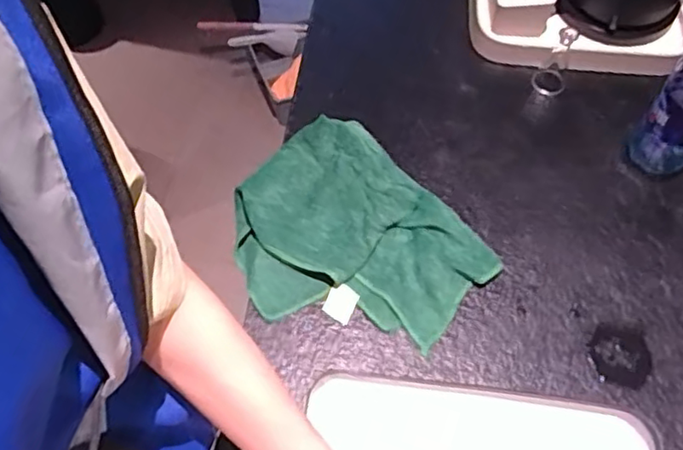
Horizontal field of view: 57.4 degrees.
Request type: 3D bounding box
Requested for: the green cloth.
[{"bbox_3d":[0.007,0.015,0.619,0.241,0.046,0.198,41,67,20],"label":"green cloth"}]

